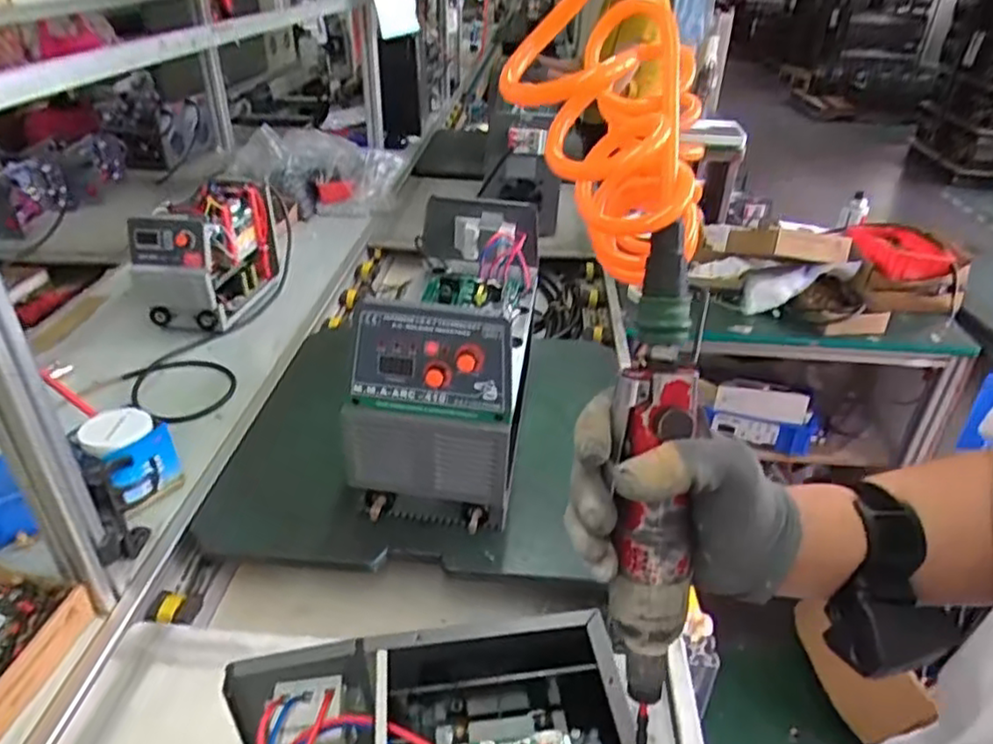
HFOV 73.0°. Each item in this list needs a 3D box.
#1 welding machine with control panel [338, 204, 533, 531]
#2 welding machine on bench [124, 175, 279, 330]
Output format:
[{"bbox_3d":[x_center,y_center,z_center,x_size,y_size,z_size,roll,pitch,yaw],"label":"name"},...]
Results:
[{"bbox_3d":[-0.056,-0.049,0.990,0.196,0.285,0.478,5,33,4],"label":"welding machine with control panel"},{"bbox_3d":[-0.594,-0.257,1.410,0.170,0.215,0.324,5,33,3],"label":"welding machine on bench"}]

